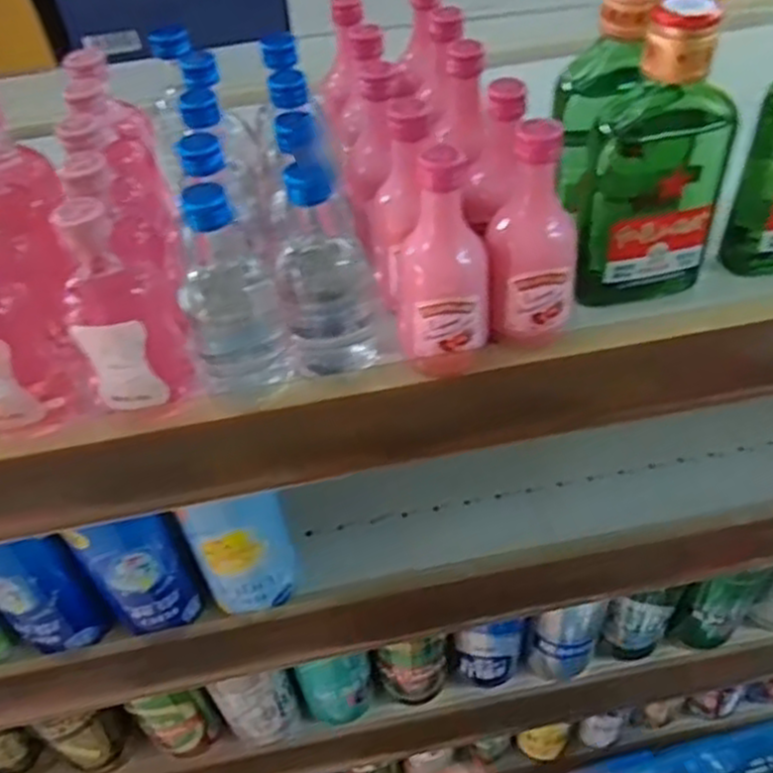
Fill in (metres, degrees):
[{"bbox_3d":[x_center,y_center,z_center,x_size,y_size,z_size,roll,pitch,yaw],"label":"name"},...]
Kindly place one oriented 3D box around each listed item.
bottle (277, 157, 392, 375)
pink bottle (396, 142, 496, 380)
[{"bbox_3d":[-0.024,-0.049,0.328,0.043,0.097,0.035,-8,49,-2],"label":"bottle"},{"bbox_3d":[0.024,-0.048,0.320,0.039,0.099,0.030,7,50,11],"label":"pink bottle"}]

